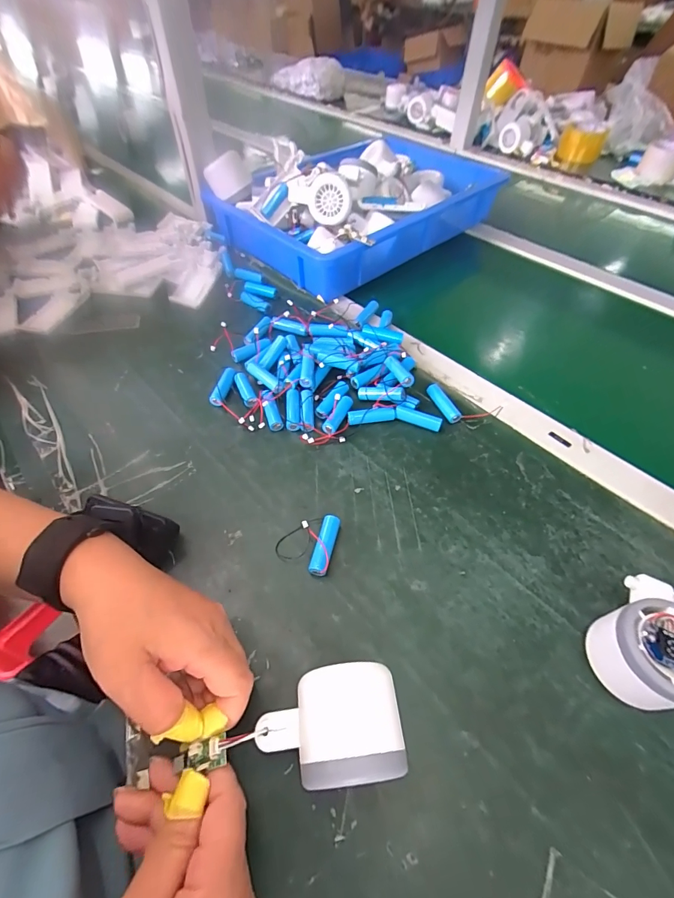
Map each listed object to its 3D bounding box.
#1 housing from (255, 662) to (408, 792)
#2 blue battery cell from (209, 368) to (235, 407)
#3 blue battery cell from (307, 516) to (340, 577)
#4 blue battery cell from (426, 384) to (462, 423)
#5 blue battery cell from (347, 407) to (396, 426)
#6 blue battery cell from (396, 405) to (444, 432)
[{"bbox_3d":[-0.005,0.164,0.230,0.079,0.058,0.054,-5,53,-4],"label":"housing"},{"bbox_3d":[-0.126,-0.069,0.433,0.015,0.016,0.048,12,54,8],"label":"blue battery cell"},{"bbox_3d":[-0.010,0.080,0.321,0.014,0.017,0.049,12,54,8],"label":"blue battery cell"},{"bbox_3d":[0.115,-0.049,0.419,0.015,0.014,0.048,-21,56,-16],"label":"blue battery cell"},{"bbox_3d":[0.037,-0.036,0.410,0.051,0.015,0.012,-7,53,-6],"label":"blue battery cell"},{"bbox_3d":[0.086,-0.032,0.409,0.048,0.015,0.012,18,55,13],"label":"blue battery cell"}]

